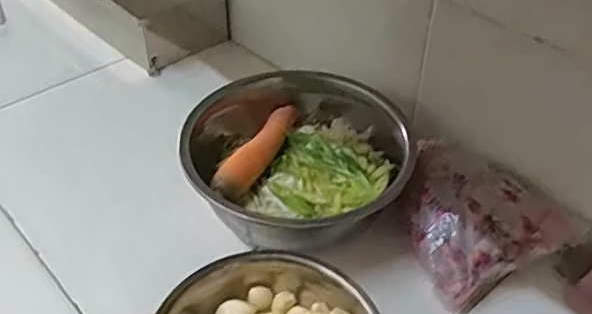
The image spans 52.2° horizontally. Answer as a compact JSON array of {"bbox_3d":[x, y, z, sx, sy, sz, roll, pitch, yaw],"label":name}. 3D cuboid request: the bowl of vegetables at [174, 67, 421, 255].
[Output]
[{"bbox_3d":[-0.002,0.008,0.621,0.208,0.084,0.223,1,41,-1],"label":"bowl of vegetables"}]

